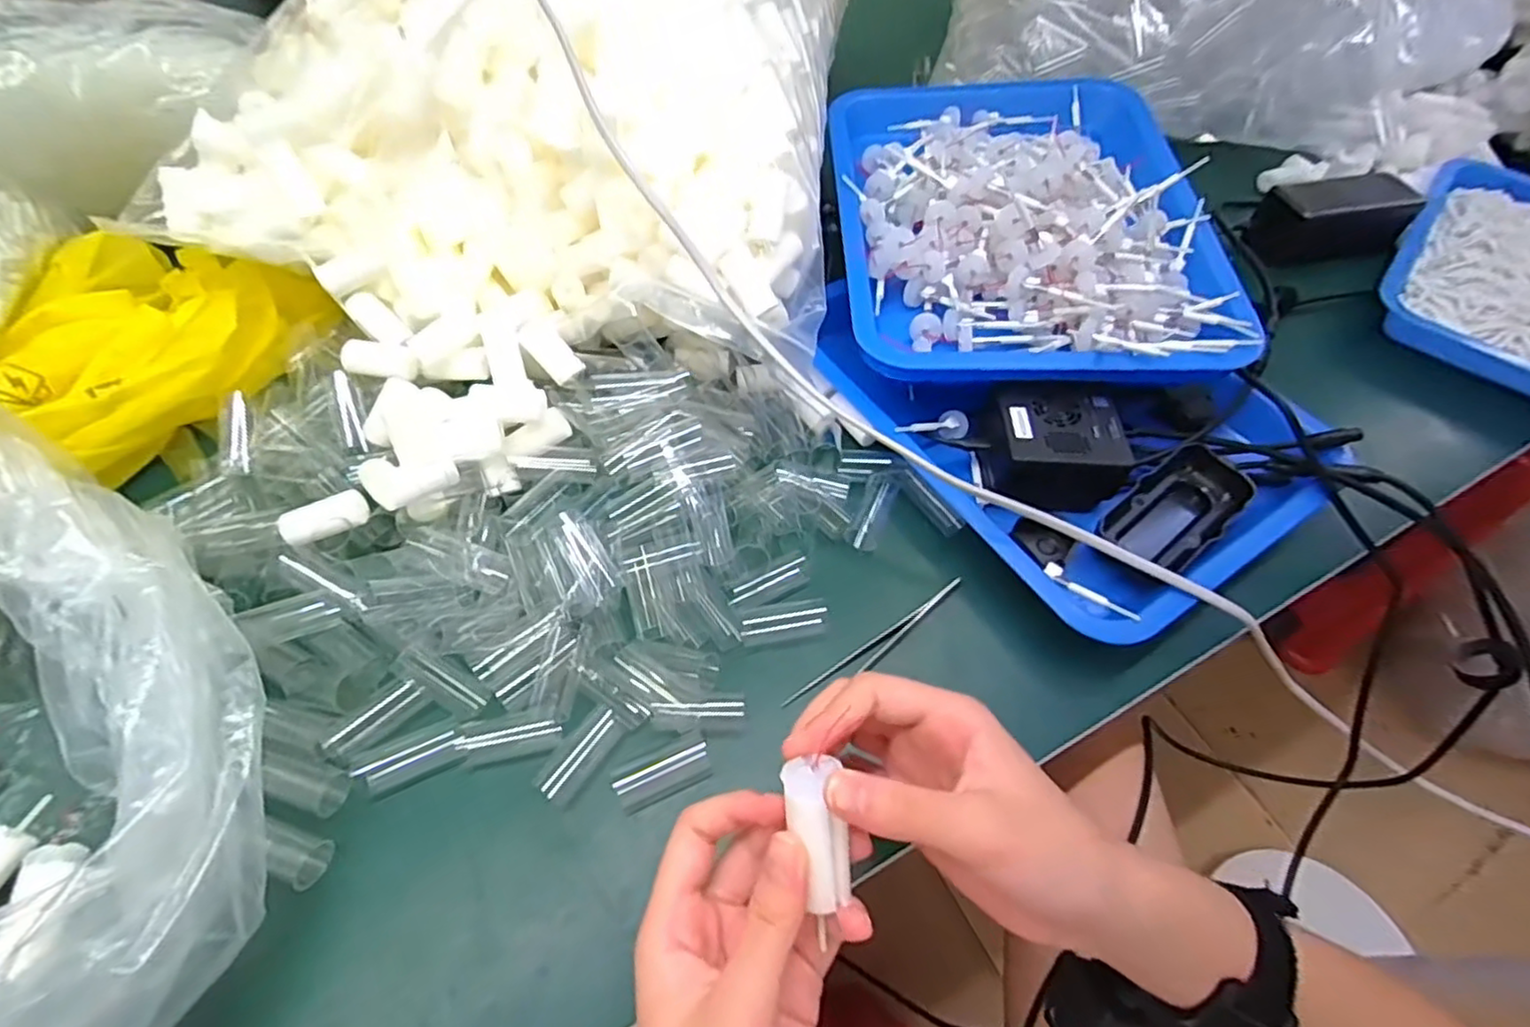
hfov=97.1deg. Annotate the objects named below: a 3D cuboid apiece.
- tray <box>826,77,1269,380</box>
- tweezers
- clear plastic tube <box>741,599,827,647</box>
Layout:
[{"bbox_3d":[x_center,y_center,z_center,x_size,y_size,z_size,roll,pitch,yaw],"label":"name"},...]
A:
[{"bbox_3d":[0.183,-0.223,0.494,0.257,0.065,0.322,0,56,-3],"label":"tray"},{"bbox_3d":[0.066,0.074,0.386,0.125,0.016,0.015,-28,61,-20],"label":"tweezers"},{"bbox_3d":[0.011,0.061,0.388,0.050,0.013,0.020,-9,57,-9],"label":"clear plastic tube"}]

